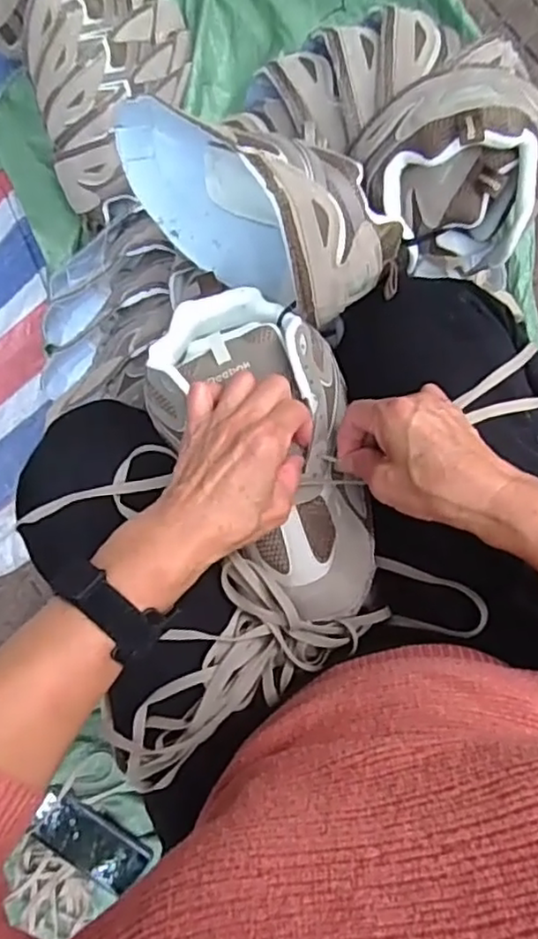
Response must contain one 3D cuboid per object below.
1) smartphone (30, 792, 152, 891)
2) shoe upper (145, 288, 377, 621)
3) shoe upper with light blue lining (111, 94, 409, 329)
[{"bbox_3d":[-0.232,0.489,0.848,0.153,0.011,0.079,39,94,-1],"label":"smartphone"},{"bbox_3d":[0.000,-0.013,0.476,0.133,0.063,0.250,-23,83,8],"label":"shoe upper"},{"bbox_3d":[-0.020,-0.204,0.511,0.243,0.149,0.094,32,95,34],"label":"shoe upper with light blue lining"}]

